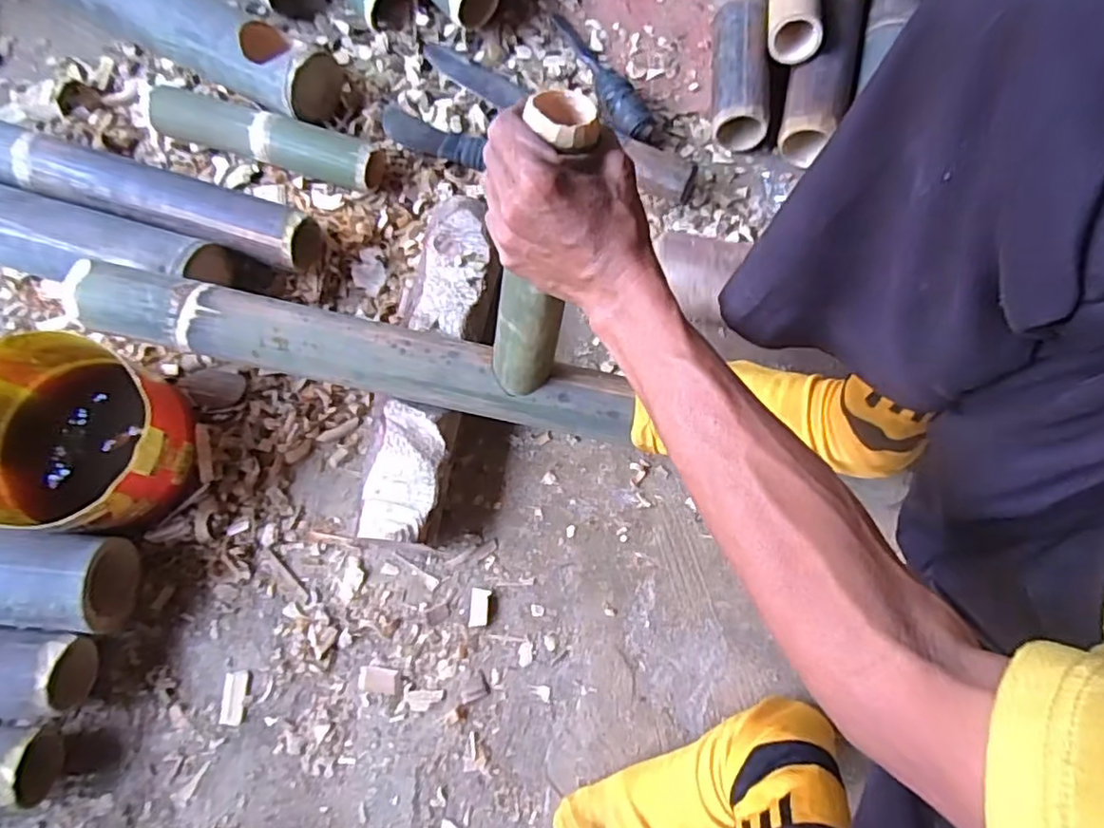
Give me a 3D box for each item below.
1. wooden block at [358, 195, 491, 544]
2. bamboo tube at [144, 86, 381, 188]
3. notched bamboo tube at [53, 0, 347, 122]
[{"bbox_3d":[-0.103,-0.037,0.559,0.082,0.075,0.301,8,73,0],"label":"wooden block"},{"bbox_3d":[-0.284,-0.267,0.616,0.242,0.038,0.048,16,73,3],"label":"bamboo tube"},{"bbox_3d":[-0.416,-0.420,0.649,0.464,0.068,0.088,27,74,6],"label":"notched bamboo tube"}]

